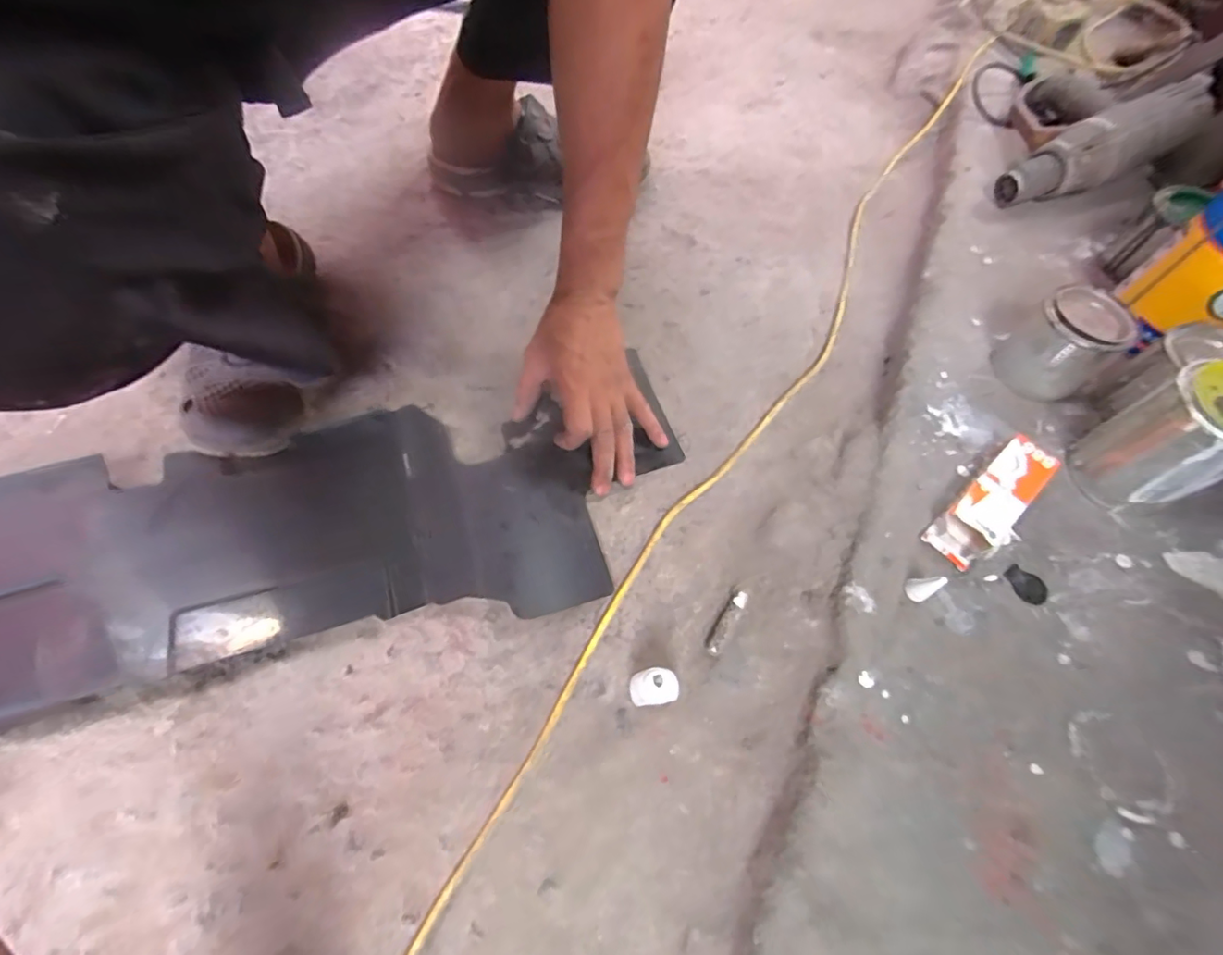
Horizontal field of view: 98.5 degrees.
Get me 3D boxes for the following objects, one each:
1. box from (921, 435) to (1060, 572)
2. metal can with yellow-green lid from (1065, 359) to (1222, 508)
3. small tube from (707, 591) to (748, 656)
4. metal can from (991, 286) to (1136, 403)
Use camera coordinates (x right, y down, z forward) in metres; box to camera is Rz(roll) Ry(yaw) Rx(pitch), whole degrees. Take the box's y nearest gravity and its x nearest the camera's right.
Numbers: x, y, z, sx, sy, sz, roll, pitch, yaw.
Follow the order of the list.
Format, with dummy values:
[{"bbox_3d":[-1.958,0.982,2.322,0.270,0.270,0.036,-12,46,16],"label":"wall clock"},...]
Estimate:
[{"bbox_3d":[0.303,0.020,0.414,0.121,0.028,0.046,-38,69,-19],"label":"box"},{"bbox_3d":[0.417,-0.024,0.393,0.062,0.106,0.068,-15,63,-10],"label":"metal can with yellow-green lid"},{"bbox_3d":[0.091,0.113,0.413,0.011,0.014,0.057,32,66,14],"label":"small tube"},{"bbox_3d":[0.393,-0.116,0.465,0.065,0.074,0.064,1,62,-1],"label":"metal can"}]

